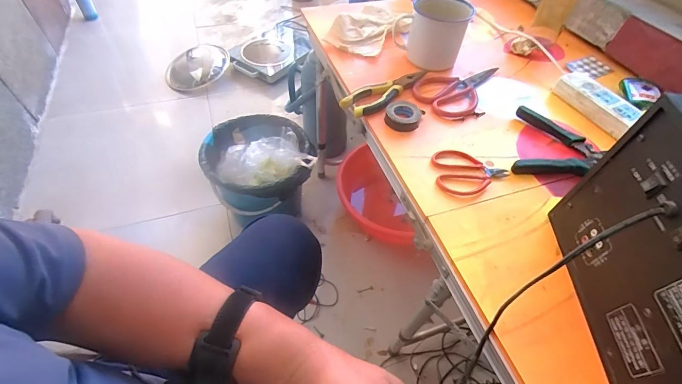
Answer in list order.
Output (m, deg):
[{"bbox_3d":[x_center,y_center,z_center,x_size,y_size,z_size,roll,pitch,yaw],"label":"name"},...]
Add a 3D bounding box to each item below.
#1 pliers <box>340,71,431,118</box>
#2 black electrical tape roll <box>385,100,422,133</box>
[{"bbox_3d":[0.078,-0.172,0.580,0.177,0.022,0.054,-37,61,-26],"label":"pliers"},{"bbox_3d":[0.097,-0.119,0.536,0.047,0.023,0.054,-33,60,-24],"label":"black electrical tape roll"}]

